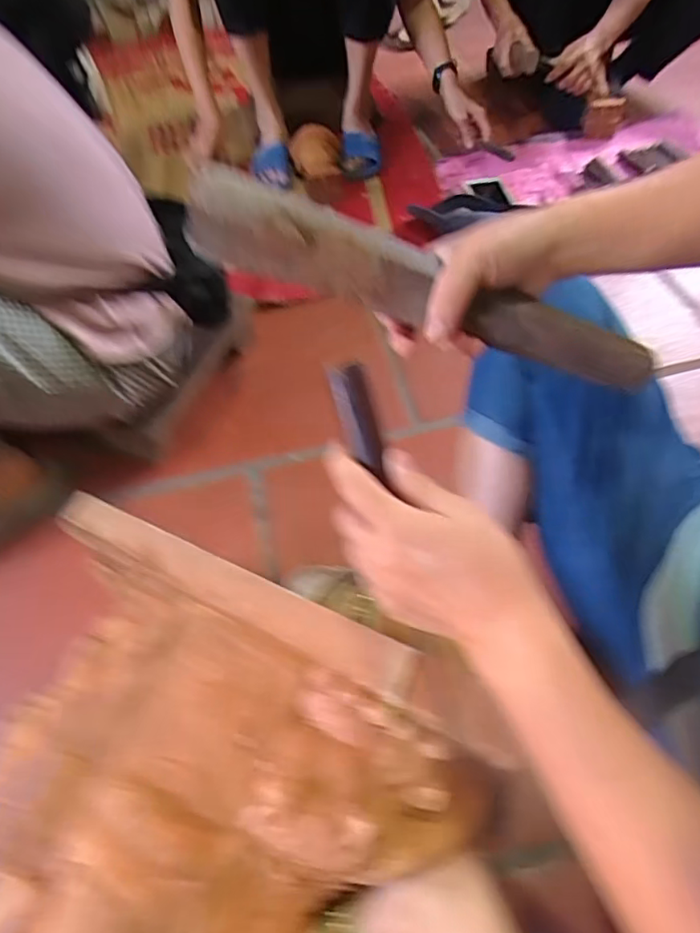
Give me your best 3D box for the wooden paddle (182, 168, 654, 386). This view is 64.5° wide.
[{"bbox_3d":[0.056,-0.114,0.374,0.325,0.046,0.031,17,53,-9],"label":"wooden paddle"}]

